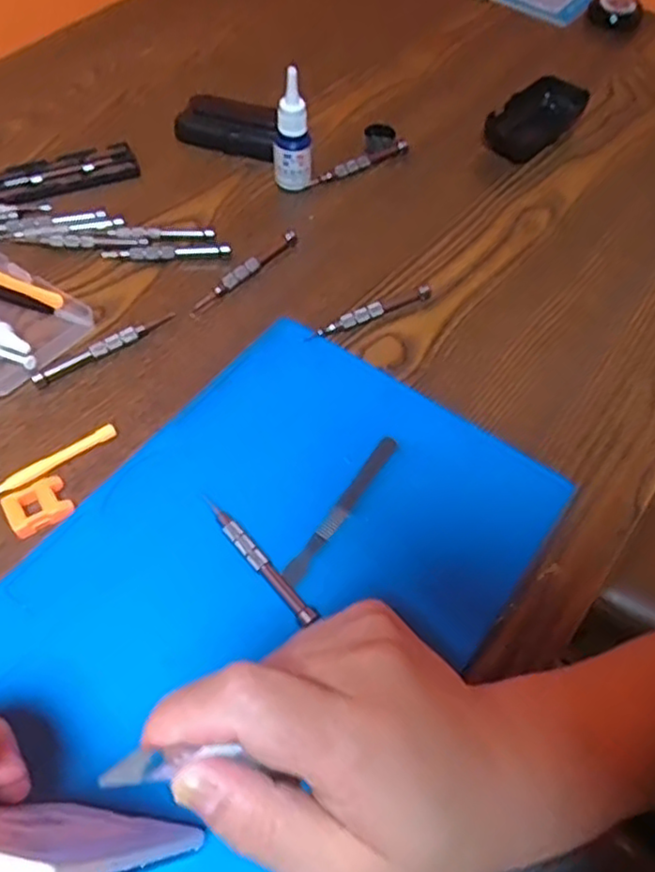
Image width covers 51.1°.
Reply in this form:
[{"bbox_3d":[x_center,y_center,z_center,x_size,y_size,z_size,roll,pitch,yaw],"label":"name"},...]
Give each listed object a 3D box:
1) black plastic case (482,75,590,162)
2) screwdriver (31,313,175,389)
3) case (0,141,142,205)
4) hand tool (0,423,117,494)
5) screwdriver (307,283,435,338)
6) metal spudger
[{"bbox_3d":[0.190,-0.291,0.626,0.049,0.030,0.113,39,64,21],"label":"black plastic case"},{"bbox_3d":[-0.152,-0.062,0.468,0.102,0.011,0.011,-32,64,-21],"label":"screwdriver"},{"bbox_3d":[-0.223,-0.217,0.567,0.126,0.009,0.045,-21,60,-15],"label":"case"},{"bbox_3d":[-0.167,0.017,0.419,0.081,0.008,0.011,-35,65,-22],"label":"hand tool"},{"bbox_3d":[0.032,-0.090,0.494,0.102,0.010,0.011,-25,61,-17],"label":"screwdriver"},{"bbox_3d":[0.009,0.043,0.411,0.010,0.007,0.116,29,61,16],"label":"metal spudger"}]

